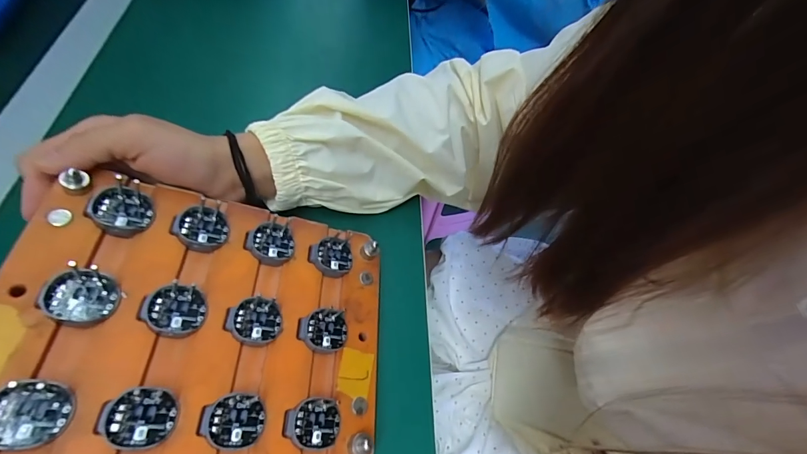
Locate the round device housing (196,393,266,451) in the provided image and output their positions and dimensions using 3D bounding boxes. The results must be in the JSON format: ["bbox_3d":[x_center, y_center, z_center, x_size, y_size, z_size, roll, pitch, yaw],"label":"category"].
[{"bbox_3d":[-0.085,0.097,0.187,0.029,0.007,0.024,5,58,-30],"label":"round device housing"}]

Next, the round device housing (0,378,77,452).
[{"bbox_3d":[-0.156,0.077,0.154,0.030,0.004,0.026,11,54,-28],"label":"round device housing"}]

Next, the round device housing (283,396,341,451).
[{"bbox_3d":[-0.049,0.107,0.202,0.030,0.007,0.025,8,54,-29],"label":"round device housing"}]

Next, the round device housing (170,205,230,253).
[{"bbox_3d":[-0.122,0.003,0.225,0.029,0.012,0.028,-17,79,-32],"label":"round device housing"}]

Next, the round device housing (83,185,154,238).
[{"bbox_3d":[-0.155,-0.009,0.206,0.028,0.005,0.027,14,62,-28],"label":"round device housing"}]

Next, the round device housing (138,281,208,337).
[{"bbox_3d":[-0.122,0.045,0.198,0.030,0.012,0.026,20,52,-21],"label":"round device housing"}]

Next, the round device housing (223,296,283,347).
[{"bbox_3d":[-0.085,0.055,0.213,0.029,0.010,0.026,-7,65,-33],"label":"round device housing"}]

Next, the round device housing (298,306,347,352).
[{"bbox_3d":[-0.049,0.064,0.229,0.030,0.008,0.025,6,64,-31],"label":"round device housing"}]

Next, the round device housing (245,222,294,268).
[{"bbox_3d":[-0.085,0.012,0.239,0.028,0.008,0.028,-20,80,-34],"label":"round device housing"}]

